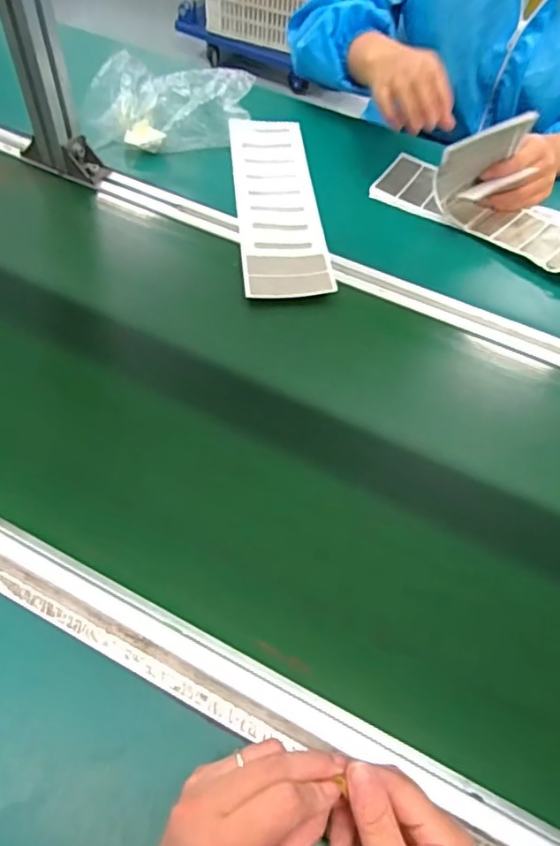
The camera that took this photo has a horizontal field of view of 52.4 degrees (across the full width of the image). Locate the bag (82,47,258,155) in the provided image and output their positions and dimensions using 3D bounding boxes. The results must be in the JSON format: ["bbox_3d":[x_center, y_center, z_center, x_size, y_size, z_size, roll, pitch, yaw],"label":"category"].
[{"bbox_3d":[-0.152,-0.412,0.756,0.216,0.103,0.079,1,55,-4],"label":"bag"}]

